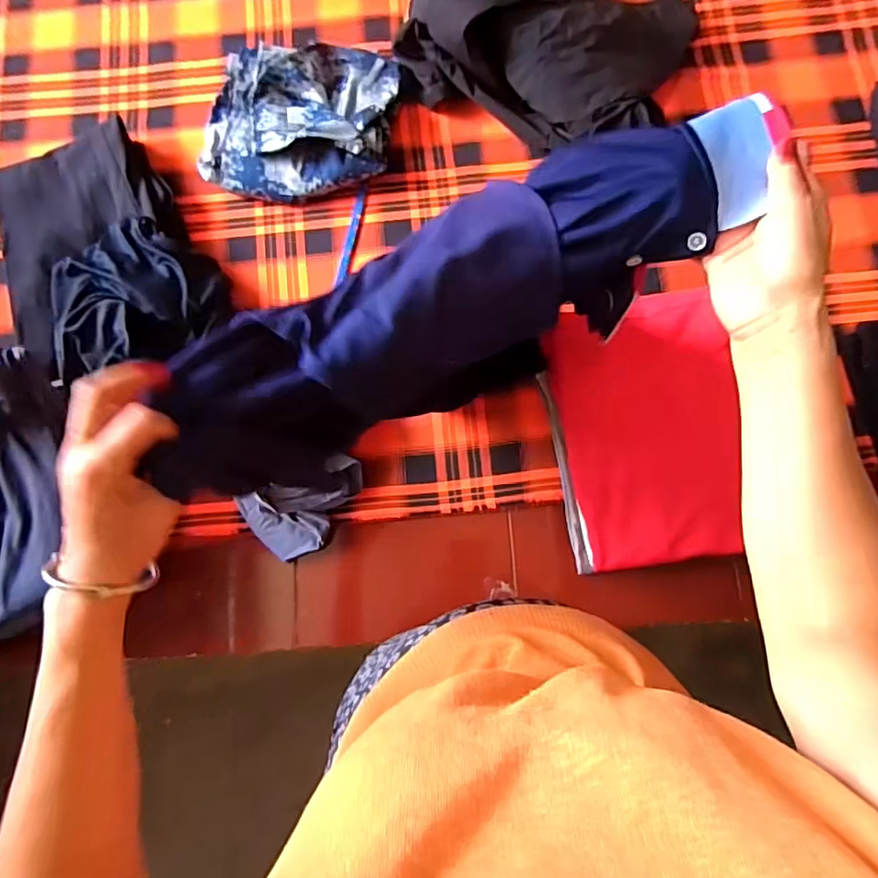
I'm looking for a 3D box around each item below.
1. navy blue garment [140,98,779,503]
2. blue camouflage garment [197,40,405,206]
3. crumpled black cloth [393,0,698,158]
[{"bbox_3d":[0.009,-0.096,0.388,0.436,0.060,0.129,-28,83,0],"label":"navy blue garment"},{"bbox_3d":[-0.213,-0.490,0.843,0.280,0.060,0.258,7,83,3],"label":"blue camouflage garment"},{"bbox_3d":[0.161,-0.622,0.816,0.389,0.122,0.337,27,84,5],"label":"crumpled black cloth"}]

